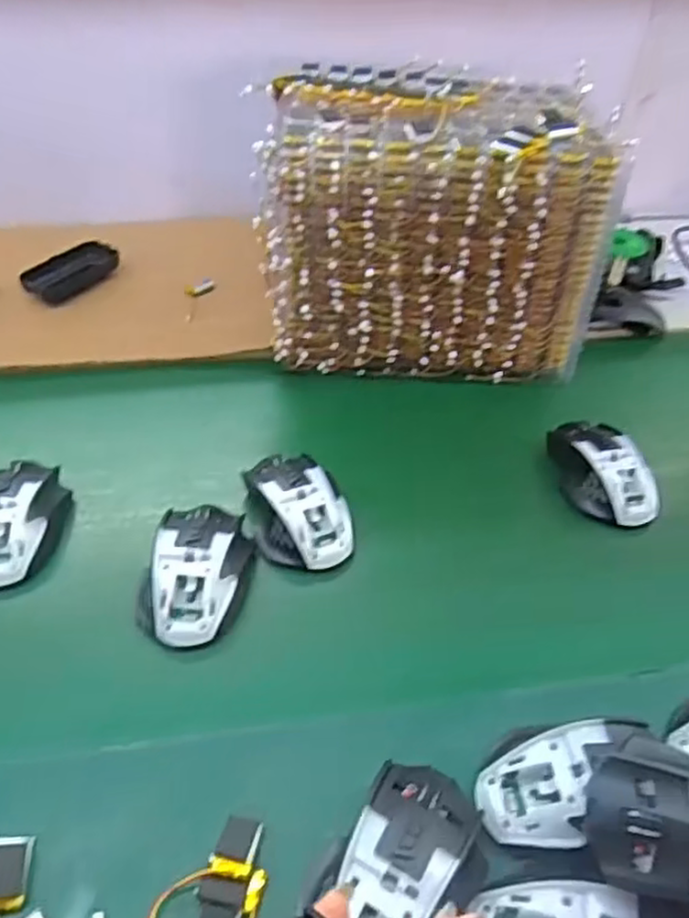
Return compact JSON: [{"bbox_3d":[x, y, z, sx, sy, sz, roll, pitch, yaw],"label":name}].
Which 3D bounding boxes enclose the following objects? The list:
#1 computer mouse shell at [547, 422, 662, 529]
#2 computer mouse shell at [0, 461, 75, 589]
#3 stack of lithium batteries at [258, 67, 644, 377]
[{"bbox_3d":[0.220,0.006,0.602,0.067,0.039,0.110,-10,44,-14],"label":"computer mouse shell"},{"bbox_3d":[-0.251,0.050,0.525,0.077,0.038,0.103,-3,43,-8],"label":"computer mouse shell"},{"bbox_3d":[0.076,-0.250,0.716,0.311,0.213,0.237,-2,43,-6],"label":"stack of lithium batteries"}]

